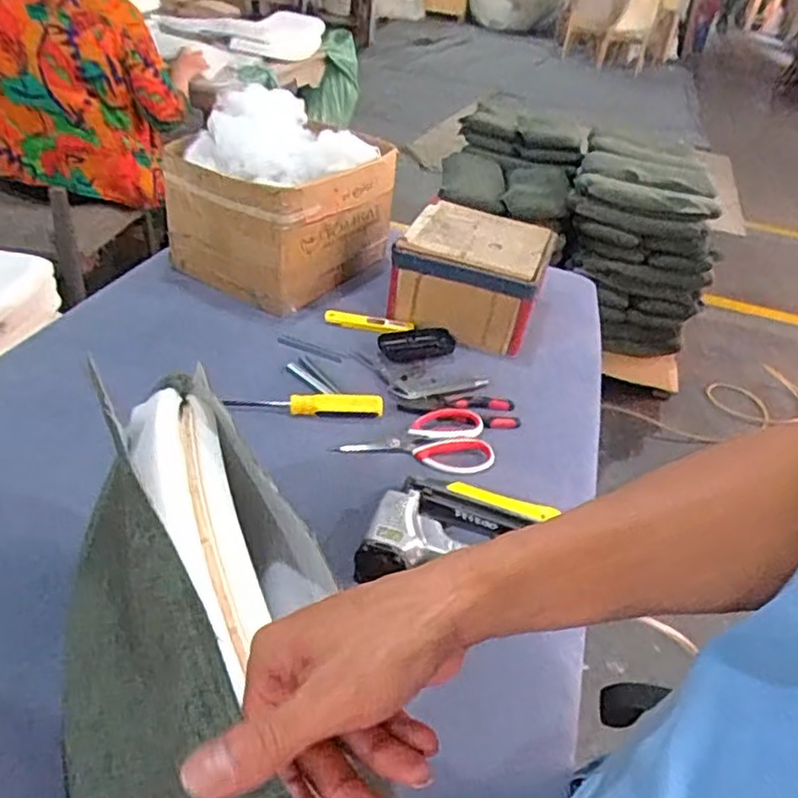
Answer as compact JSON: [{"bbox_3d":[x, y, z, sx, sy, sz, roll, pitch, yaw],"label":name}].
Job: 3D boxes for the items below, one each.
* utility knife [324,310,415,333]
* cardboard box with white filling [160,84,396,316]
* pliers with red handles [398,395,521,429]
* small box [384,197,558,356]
[{"bbox_3d":[-0.046,-0.117,1.026,0.134,0.018,0.021,7,35,4],"label":"utility knife"},{"bbox_3d":[-0.183,-0.316,1.094,0.254,0.259,0.285,26,39,25],"label":"cardboard box with white filling"},{"bbox_3d":[0.080,0.018,0.880,0.154,0.013,0.064,-1,36,-7],"label":"pliers with red handles"},{"bbox_3d":[0.116,-0.194,1.061,0.213,0.133,0.220,16,36,13],"label":"small box"}]

